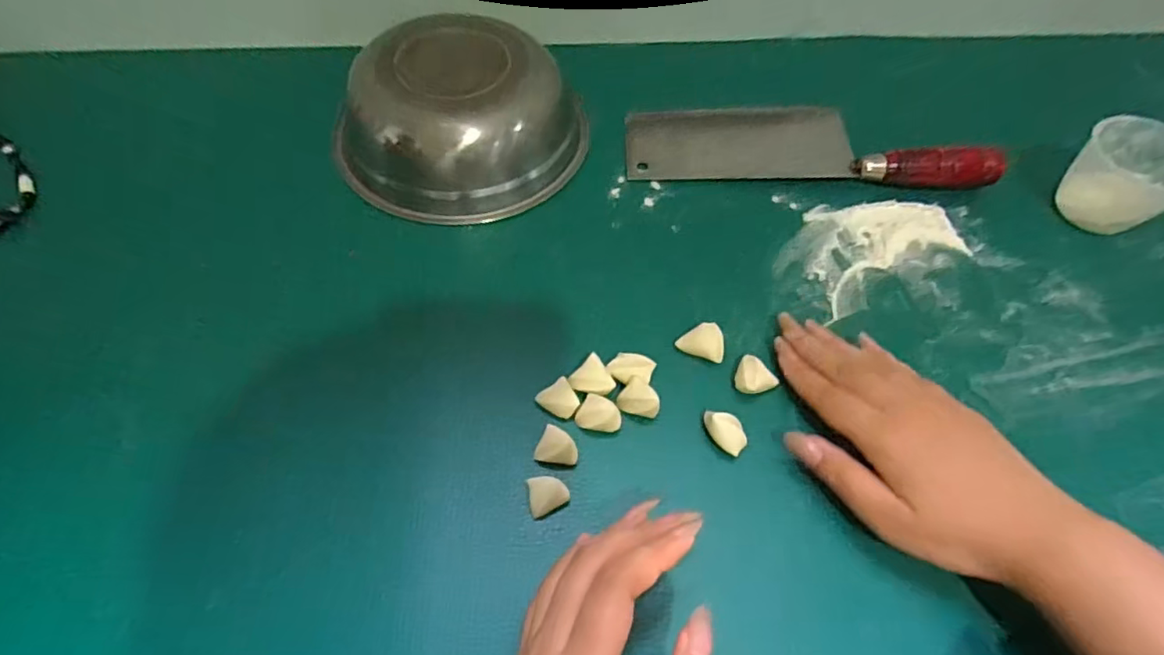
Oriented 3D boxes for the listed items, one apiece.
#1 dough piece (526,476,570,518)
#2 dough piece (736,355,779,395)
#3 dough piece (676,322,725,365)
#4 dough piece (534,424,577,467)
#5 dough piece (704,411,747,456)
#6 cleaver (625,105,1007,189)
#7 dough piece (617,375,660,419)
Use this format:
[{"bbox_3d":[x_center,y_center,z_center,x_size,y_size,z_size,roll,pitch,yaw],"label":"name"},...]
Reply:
[{"bbox_3d":[-0.019,0.093,0.328,0.021,0.014,0.020,-14,61,-10],"label":"dough piece"},{"bbox_3d":[0.106,0.031,0.367,0.024,0.010,0.024,1,59,-1],"label":"dough piece"},{"bbox_3d":[0.079,0.008,0.380,0.029,0.011,0.022,24,61,12],"label":"dough piece"},{"bbox_3d":[-0.014,0.069,0.345,0.024,0.007,0.021,9,60,3],"label":"dough piece"},{"bbox_3d":[0.084,0.061,0.348,0.029,0.014,0.018,41,66,20],"label":"dough piece"},{"bbox_3d":[0.174,-0.150,0.467,0.272,0.031,0.080,5,59,1],"label":"cleaver"},{"bbox_3d":[0.036,0.043,0.357,0.024,0.012,0.020,27,62,14],"label":"dough piece"}]

